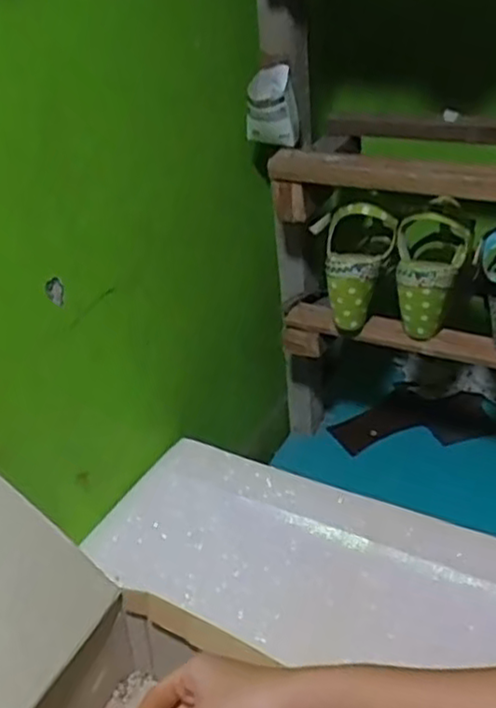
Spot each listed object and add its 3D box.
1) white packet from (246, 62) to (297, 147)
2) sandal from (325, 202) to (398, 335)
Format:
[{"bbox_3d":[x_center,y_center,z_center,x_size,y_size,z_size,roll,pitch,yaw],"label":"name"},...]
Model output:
[{"bbox_3d":[0.025,-0.275,0.798,0.054,0.080,0.049,-3,32,3],"label":"white packet"},{"bbox_3d":[0.129,-0.099,0.819,0.078,0.137,0.071,-1,32,6],"label":"sandal"}]

